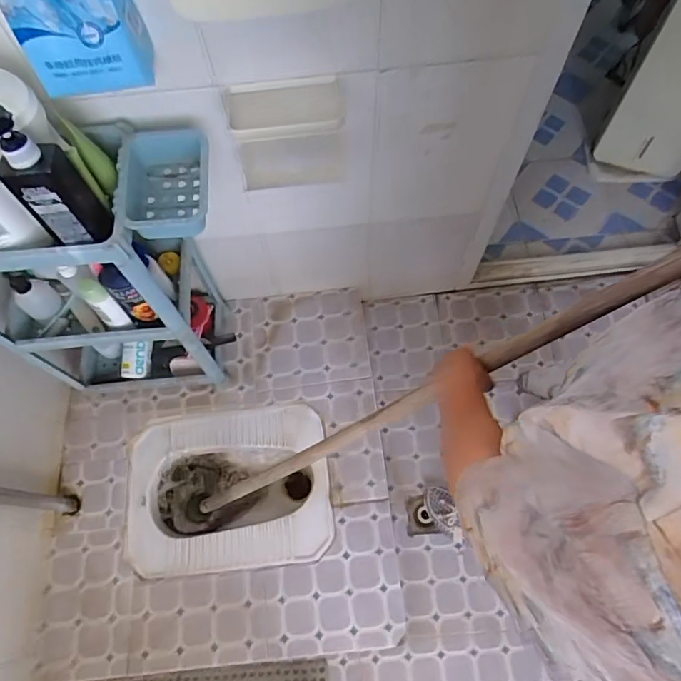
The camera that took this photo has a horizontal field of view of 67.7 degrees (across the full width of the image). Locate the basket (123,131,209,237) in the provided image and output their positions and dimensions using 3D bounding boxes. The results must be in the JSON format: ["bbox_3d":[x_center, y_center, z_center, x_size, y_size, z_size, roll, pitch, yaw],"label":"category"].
[{"bbox_3d":[-0.268,-0.236,0.780,0.126,0.063,0.180,-9,68,-1],"label":"basket"}]

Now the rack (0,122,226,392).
[{"bbox_3d":[-0.511,-0.095,1.036,0.415,0.641,0.266,-9,68,-1],"label":"rack"}]

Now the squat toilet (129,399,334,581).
[{"bbox_3d":[-0.268,0.371,1.268,0.478,0.153,0.368,-6,68,-2],"label":"squat toilet"}]

